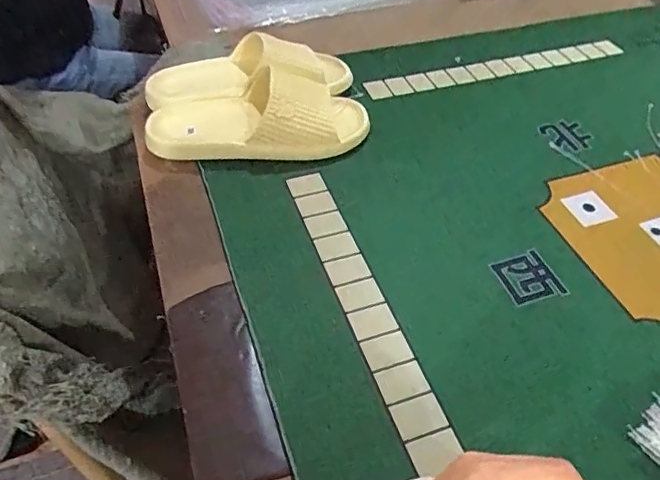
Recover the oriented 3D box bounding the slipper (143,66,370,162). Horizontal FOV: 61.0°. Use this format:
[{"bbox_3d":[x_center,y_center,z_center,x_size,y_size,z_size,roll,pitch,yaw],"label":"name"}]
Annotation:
[{"bbox_3d":[-0.080,-0.141,0.632,0.238,0.065,0.090,-3,47,-4],"label":"slipper"}]

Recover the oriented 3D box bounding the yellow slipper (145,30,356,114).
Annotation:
[{"bbox_3d":[-0.099,-0.199,0.681,0.247,0.077,0.096,-3,47,-4],"label":"yellow slipper"}]

